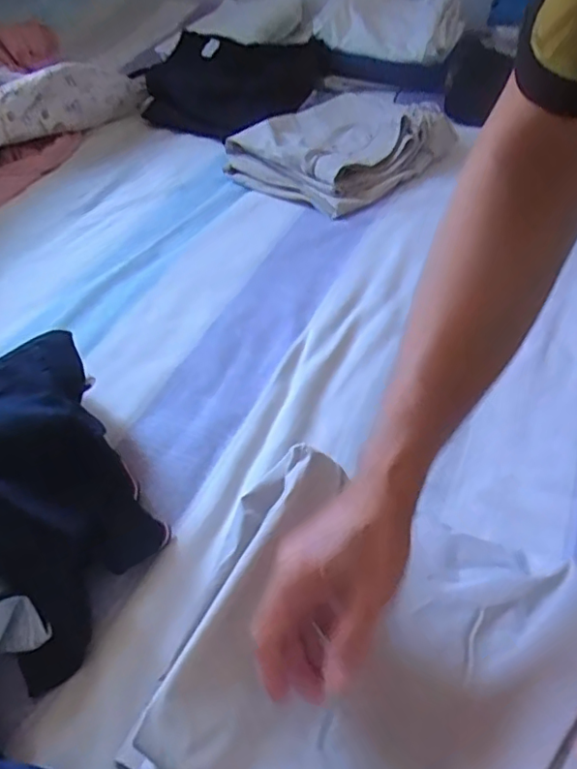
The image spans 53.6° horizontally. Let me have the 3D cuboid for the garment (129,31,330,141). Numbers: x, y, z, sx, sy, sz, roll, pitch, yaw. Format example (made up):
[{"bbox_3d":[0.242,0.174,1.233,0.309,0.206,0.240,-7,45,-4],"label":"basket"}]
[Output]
[{"bbox_3d":[-0.096,-0.520,1.004,0.297,0.099,0.264,-32,54,-24],"label":"garment"}]

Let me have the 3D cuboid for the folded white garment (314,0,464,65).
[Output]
[{"bbox_3d":[0.185,-0.652,1.039,0.241,0.070,0.200,20,67,13],"label":"folded white garment"}]

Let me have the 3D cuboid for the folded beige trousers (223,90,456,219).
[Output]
[{"bbox_3d":[0.071,-0.369,0.874,0.304,0.075,0.260,-31,53,-23],"label":"folded beige trousers"}]

